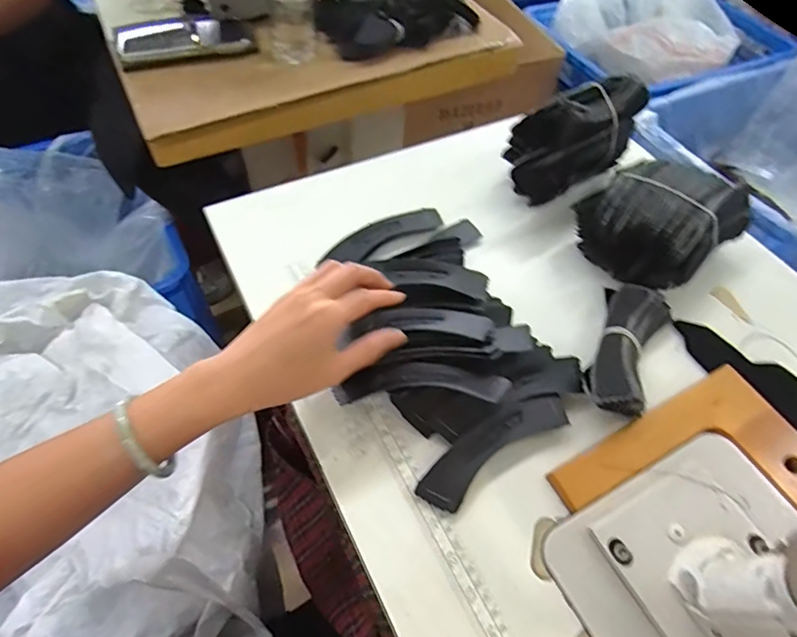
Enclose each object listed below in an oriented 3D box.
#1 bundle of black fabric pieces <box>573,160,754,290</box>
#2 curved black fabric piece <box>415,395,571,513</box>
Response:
[{"bbox_3d":[0.264,-0.105,0.510,0.159,0.064,0.134,-32,63,-23],"label":"bundle of black fabric pieces"},{"bbox_3d":[0.077,0.100,0.395,0.141,0.008,0.041,-30,83,-20],"label":"curved black fabric piece"}]

